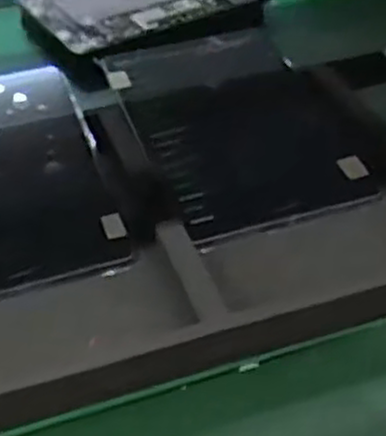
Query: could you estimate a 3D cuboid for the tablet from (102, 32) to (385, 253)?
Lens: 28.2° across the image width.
[{"bbox_3d":[0.034,-0.084,0.671,0.160,0.010,0.254,-14,49,-13],"label":"tablet"}]

